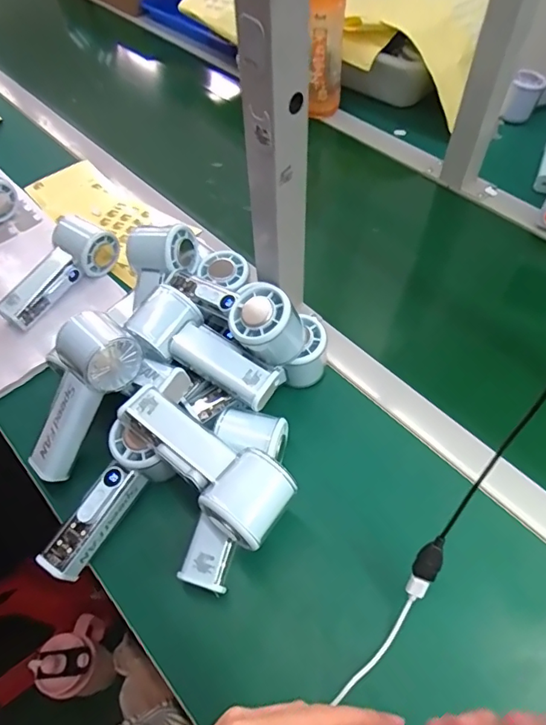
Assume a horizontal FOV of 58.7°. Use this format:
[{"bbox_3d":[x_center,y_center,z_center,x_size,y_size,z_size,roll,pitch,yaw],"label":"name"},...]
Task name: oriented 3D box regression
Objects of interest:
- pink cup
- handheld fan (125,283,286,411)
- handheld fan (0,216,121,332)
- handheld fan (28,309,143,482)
[{"bbox_3d":[-0.337,0.547,0.887,0.103,0.202,0.116,31,62,21],"label":"pink cup"},{"bbox_3d":[-0.063,-0.010,0.457,0.149,0.054,0.068,35,63,9],"label":"handheld fan"},{"bbox_3d":[-0.252,-0.109,0.560,0.058,0.056,0.149,28,61,20],"label":"handheld fan"},{"bbox_3d":[-0.178,0.030,0.433,0.058,0.056,0.148,32,100,21],"label":"handheld fan"}]

